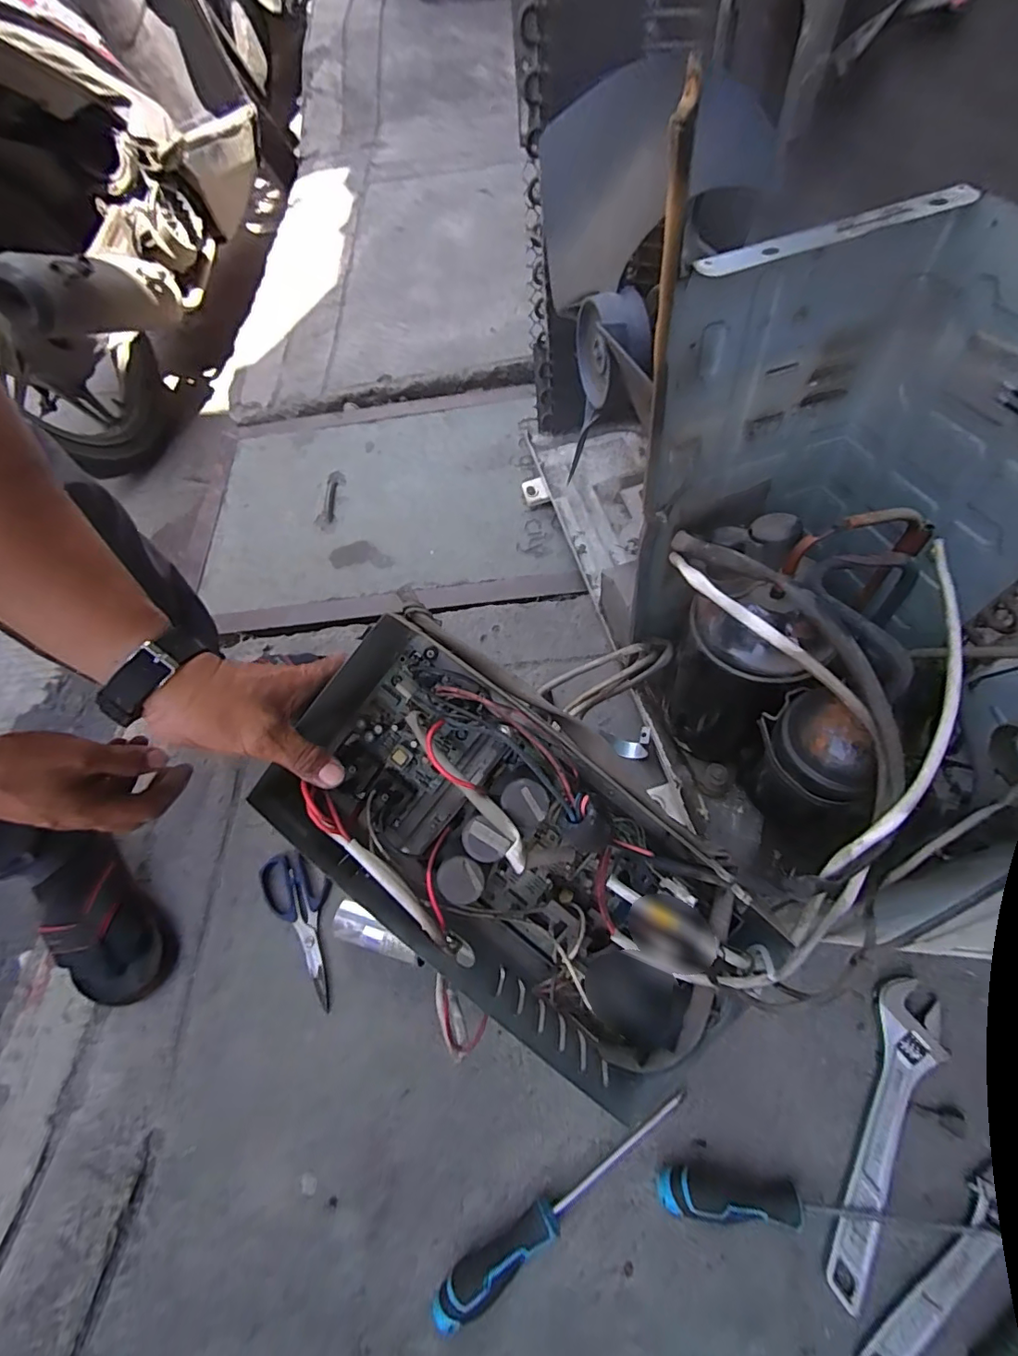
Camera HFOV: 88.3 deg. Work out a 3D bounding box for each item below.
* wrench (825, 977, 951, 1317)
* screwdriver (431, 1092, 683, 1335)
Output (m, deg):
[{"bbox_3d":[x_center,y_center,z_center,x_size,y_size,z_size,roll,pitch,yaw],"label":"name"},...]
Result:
[{"bbox_3d":[0.322,0.387,0.449,0.053,0.015,0.246,28,68,16],"label":"wrench"},{"bbox_3d":[0.049,0.445,0.438,0.254,0.040,0.028,-28,65,-11],"label":"screwdriver"}]

